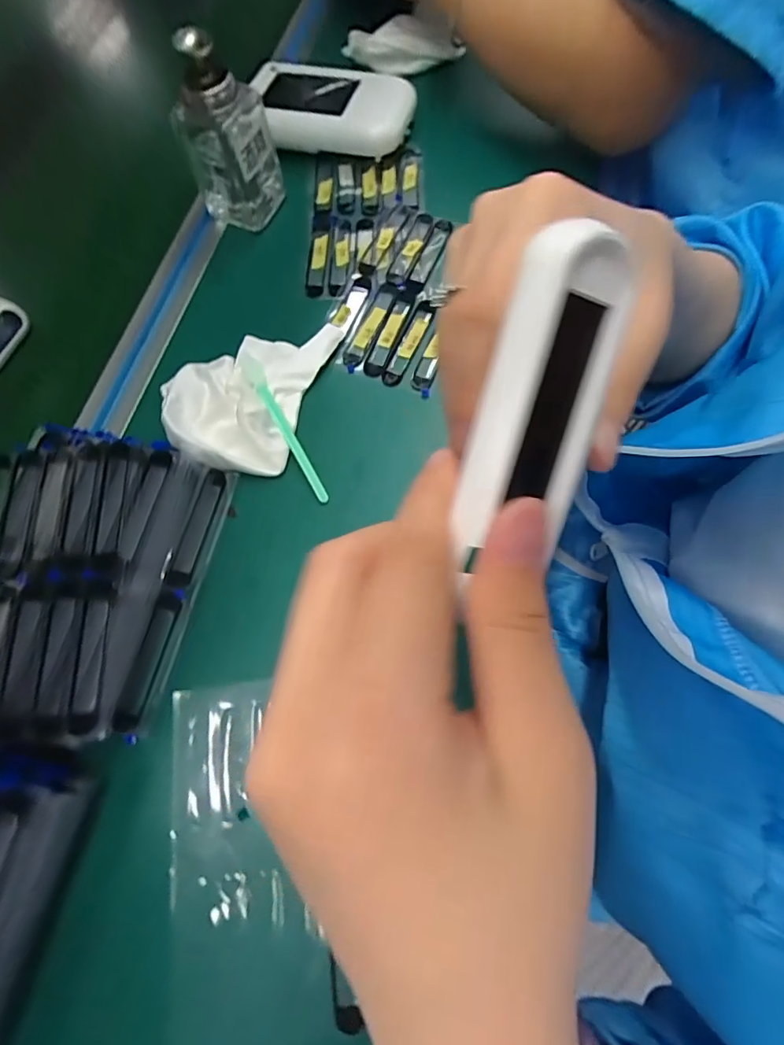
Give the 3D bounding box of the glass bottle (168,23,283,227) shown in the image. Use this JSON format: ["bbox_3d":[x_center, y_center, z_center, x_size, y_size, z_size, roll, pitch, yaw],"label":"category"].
[{"bbox_3d":[-0.125,-0.294,0.353,0.057,0.106,0.051,17,72,8],"label":"glass bottle"}]

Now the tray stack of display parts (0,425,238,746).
[{"bbox_3d":[-0.188,0.034,0.275,0.131,0.034,0.180,8,71,5],"label":"tray stack of display parts"}]

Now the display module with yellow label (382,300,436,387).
[{"bbox_3d":[0.014,-0.138,0.351,0.016,0.005,0.079,21,73,9],"label":"display module with yellow label"}]

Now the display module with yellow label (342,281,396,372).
[{"bbox_3d":[-0.018,-0.152,0.359,0.018,0.007,0.081,20,73,9],"label":"display module with yellow label"}]

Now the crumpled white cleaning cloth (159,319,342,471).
[{"bbox_3d":[-0.105,-0.100,0.331,0.094,0.023,0.130,17,72,5],"label":"crumpled white cleaning cloth"}]

